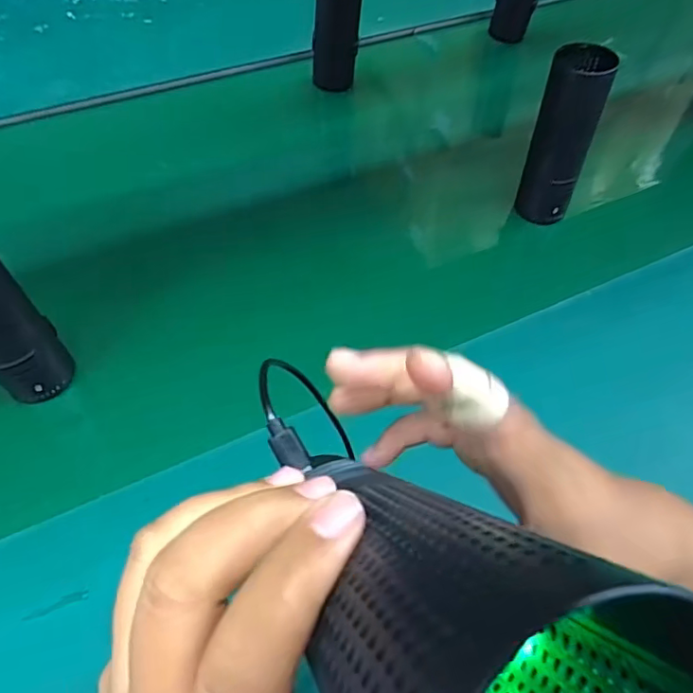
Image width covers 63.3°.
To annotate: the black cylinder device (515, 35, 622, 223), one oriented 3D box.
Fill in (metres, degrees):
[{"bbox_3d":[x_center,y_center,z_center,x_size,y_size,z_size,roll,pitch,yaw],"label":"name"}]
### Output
[{"bbox_3d":[0.209,-0.201,0.549,0.056,0.164,0.043,19,56,11],"label":"black cylinder device"}]

